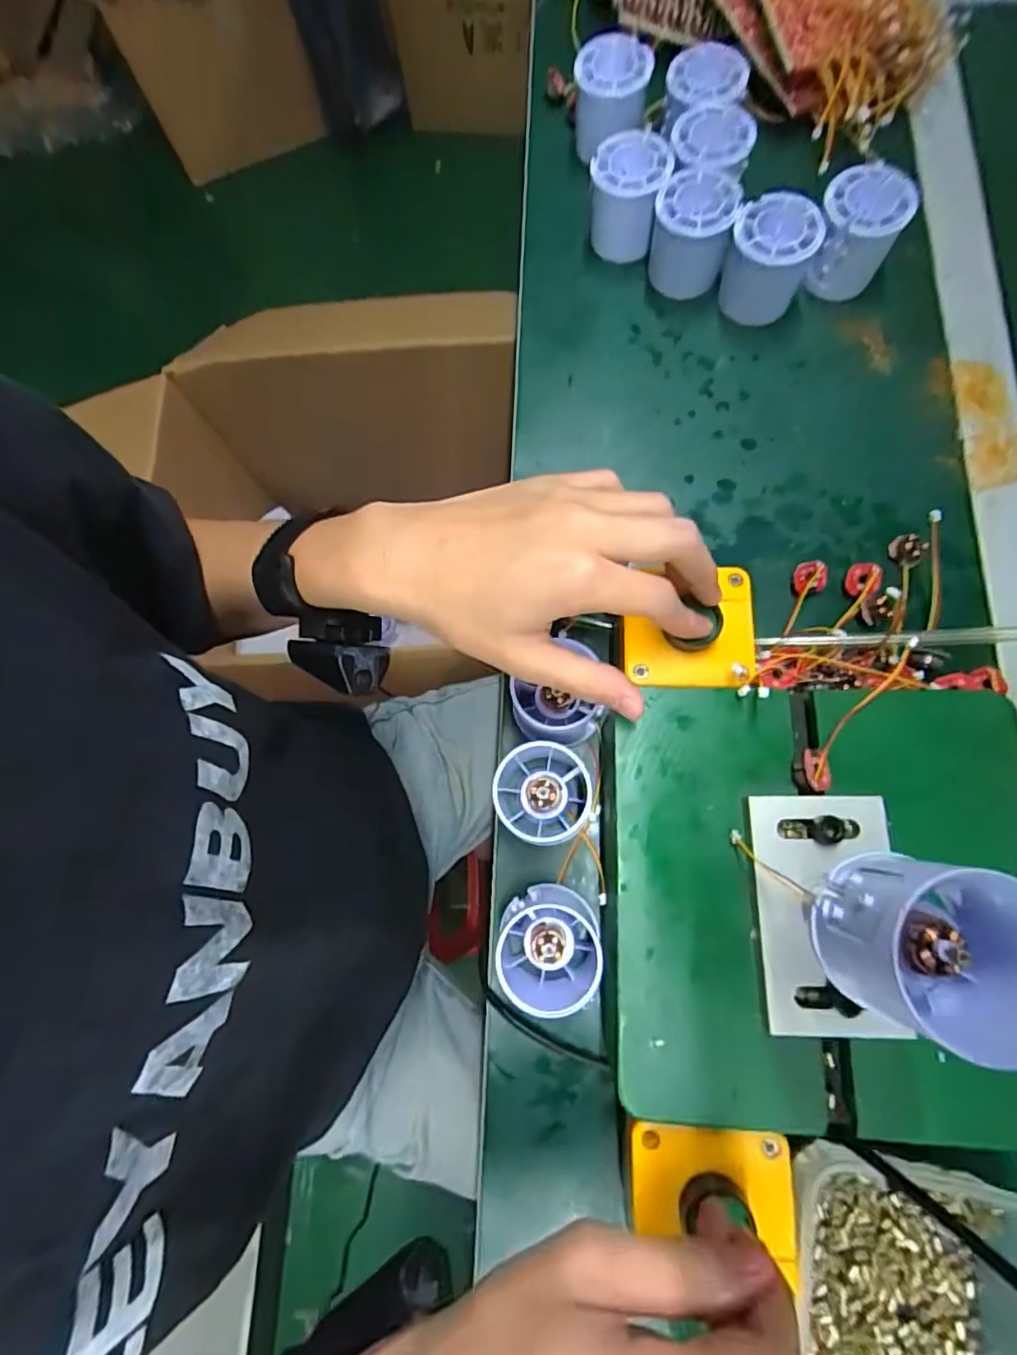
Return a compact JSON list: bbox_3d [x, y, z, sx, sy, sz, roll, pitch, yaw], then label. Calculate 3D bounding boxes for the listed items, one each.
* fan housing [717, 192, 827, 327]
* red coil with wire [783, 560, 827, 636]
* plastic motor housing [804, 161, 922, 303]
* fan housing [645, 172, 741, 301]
[{"bbox_3d":[0.175,-0.280,0.398,0.057,0.057,0.054,15,78,8],"label":"fan housing"},{"bbox_3d":[0.183,-0.049,0.364,0.020,0.009,0.047,20,99,7],"label":"red coil with wire"},{"bbox_3d":[0.232,-0.298,0.397,0.054,0.052,0.063,26,77,9],"label":"plastic motor housing"},{"bbox_3d":[0.127,-0.313,0.410,0.050,0.056,0.053,8,77,6],"label":"fan housing"}]

